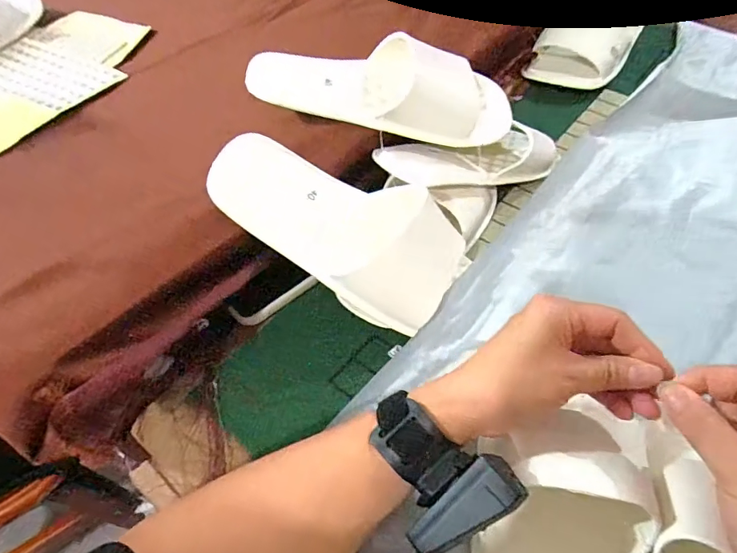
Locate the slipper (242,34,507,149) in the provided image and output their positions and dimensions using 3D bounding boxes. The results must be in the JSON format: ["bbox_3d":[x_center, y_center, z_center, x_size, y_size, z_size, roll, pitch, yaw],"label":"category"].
[{"bbox_3d":[0.013,-0.171,0.441,0.239,0.063,0.084,4,52,4],"label":"slipper"}]

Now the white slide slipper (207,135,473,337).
[{"bbox_3d":[-0.019,-0.042,0.382,0.216,0.061,0.102,28,54,-7],"label":"white slide slipper"}]

